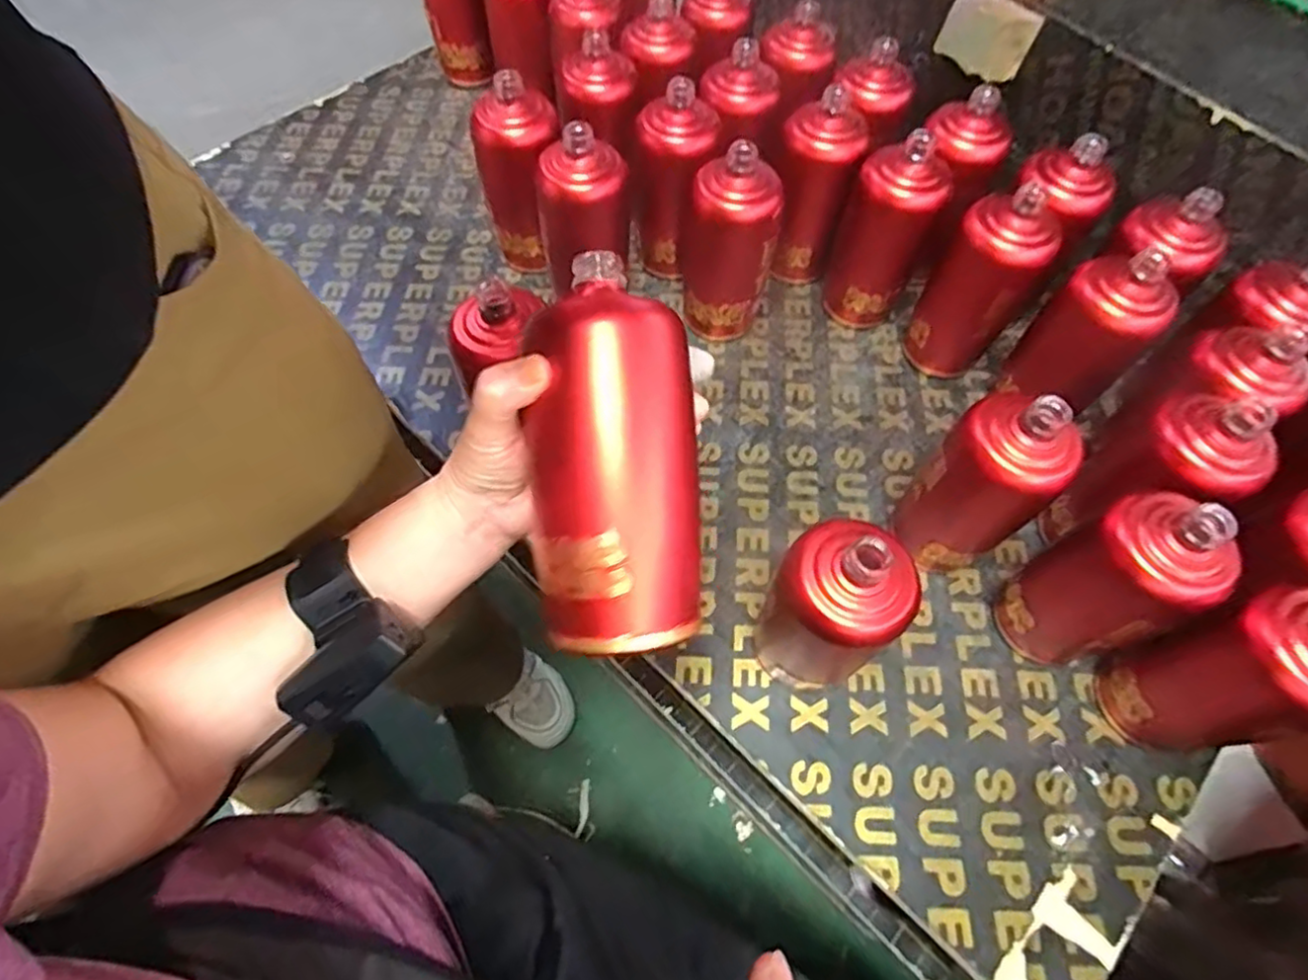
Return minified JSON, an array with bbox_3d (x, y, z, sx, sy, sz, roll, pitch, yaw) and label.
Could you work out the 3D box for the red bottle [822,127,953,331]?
[{"bbox_3d":[0.221,-0.241,0.634,0.077,0.180,0.063,22,63,11],"label":"red bottle"}]

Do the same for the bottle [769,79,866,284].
[{"bbox_3d":[0.157,-0.291,0.653,0.089,0.176,0.066,-10,62,-6],"label":"bottle"}]

